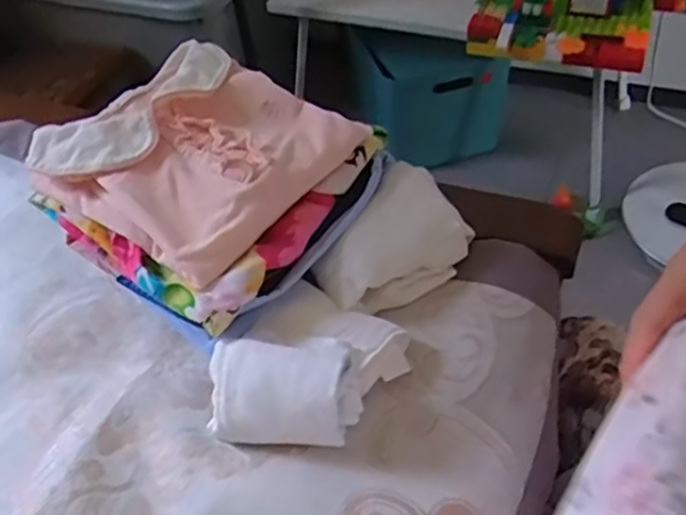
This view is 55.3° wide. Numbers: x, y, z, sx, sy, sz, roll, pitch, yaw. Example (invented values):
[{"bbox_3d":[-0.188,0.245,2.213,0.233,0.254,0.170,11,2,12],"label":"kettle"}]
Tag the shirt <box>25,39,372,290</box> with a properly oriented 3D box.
[{"bbox_3d":[-0.123,-0.086,0.526,0.204,0.046,0.195,32,58,30],"label":"shirt"}]

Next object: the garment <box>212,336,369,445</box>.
[{"bbox_3d":[-0.038,0.090,0.439,0.099,0.049,0.062,-4,47,2],"label":"garment"}]

